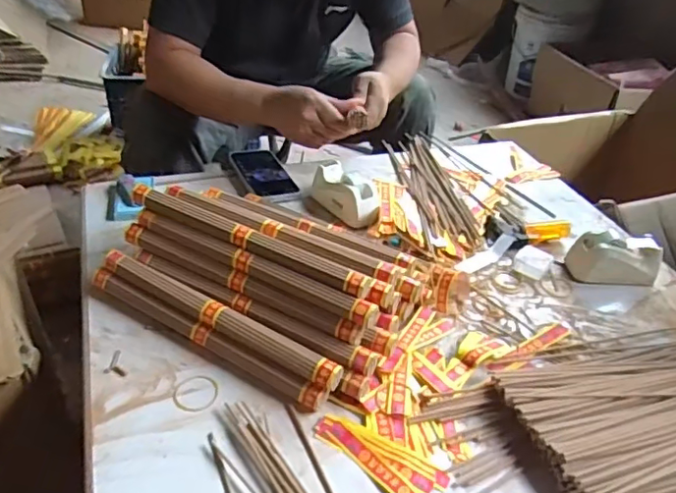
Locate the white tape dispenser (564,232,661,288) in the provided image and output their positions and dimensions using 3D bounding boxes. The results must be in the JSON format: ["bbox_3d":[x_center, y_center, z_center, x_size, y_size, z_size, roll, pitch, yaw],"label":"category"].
[{"bbox_3d":[0.384,0.014,0.785,0.119,0.065,0.054,2,37,-5],"label":"white tape dispenser"}]

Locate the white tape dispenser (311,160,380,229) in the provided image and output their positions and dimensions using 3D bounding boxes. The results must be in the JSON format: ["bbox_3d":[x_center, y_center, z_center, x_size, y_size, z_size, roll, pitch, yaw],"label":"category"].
[{"bbox_3d":[0.011,-0.080,0.858,0.059,0.057,0.125,-27,48,-36],"label":"white tape dispenser"}]

